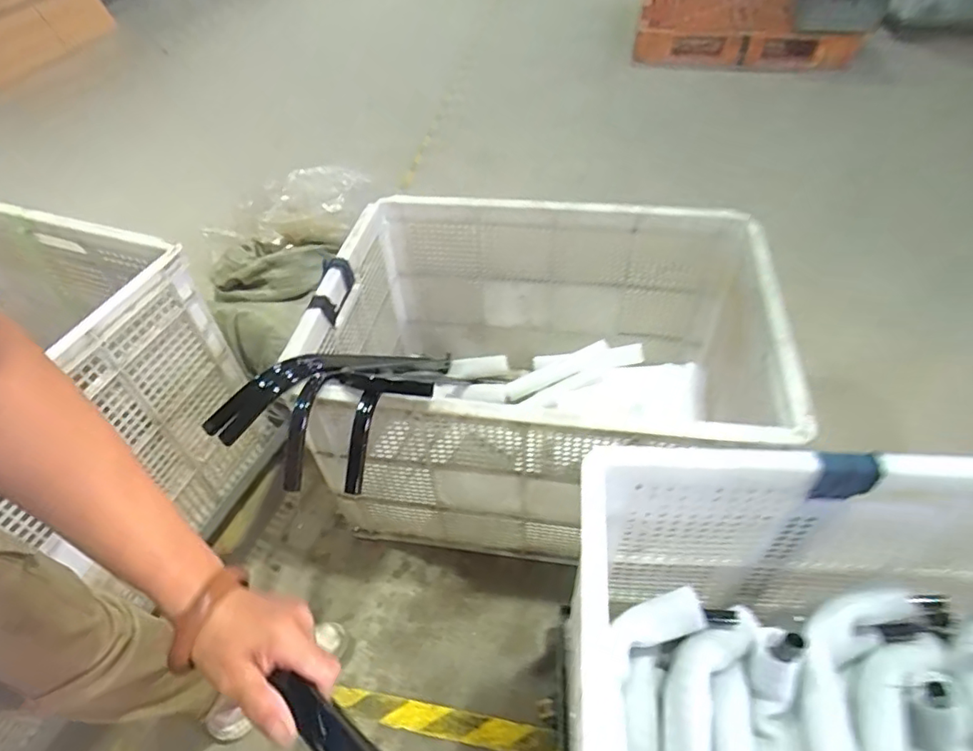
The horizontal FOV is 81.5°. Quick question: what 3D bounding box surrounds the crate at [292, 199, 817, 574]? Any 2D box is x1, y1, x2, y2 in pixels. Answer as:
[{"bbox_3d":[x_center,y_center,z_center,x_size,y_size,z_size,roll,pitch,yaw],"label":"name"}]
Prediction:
[{"bbox_3d":[0.118,0.018,1.172,0.837,0.505,0.606,2,48,6],"label":"crate"}]

